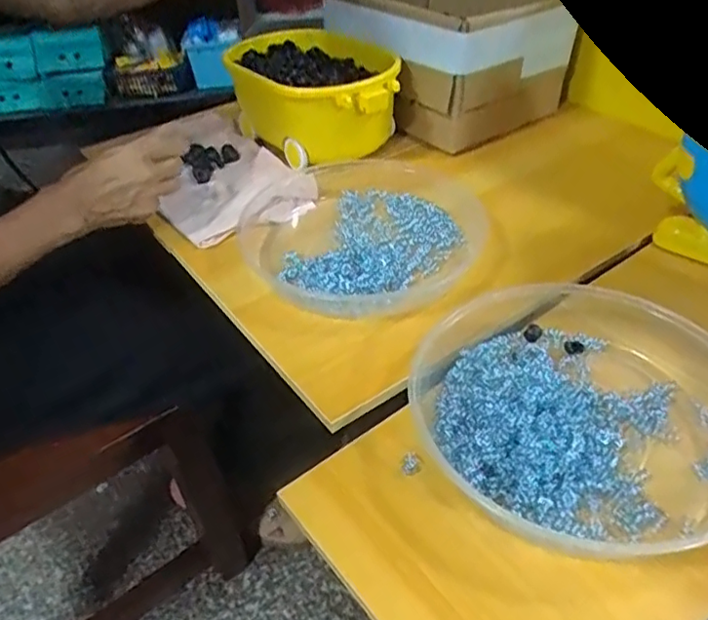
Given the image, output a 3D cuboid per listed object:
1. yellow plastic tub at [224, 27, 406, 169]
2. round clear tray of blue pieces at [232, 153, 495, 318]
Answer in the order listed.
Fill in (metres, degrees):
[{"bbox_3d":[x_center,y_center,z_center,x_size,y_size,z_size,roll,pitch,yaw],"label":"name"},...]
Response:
[{"bbox_3d":[-0.058,-0.282,0.787,0.185,0.107,0.276,-12,42,-10],"label":"yellow plastic tub"},{"bbox_3d":[0.018,-0.090,0.621,0.247,0.024,0.228,-1,41,1],"label":"round clear tray of blue pieces"}]

